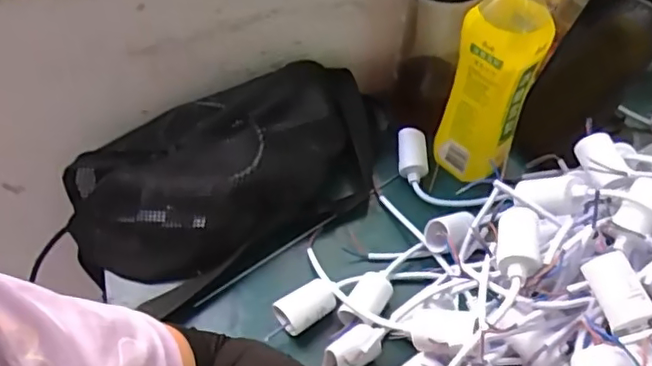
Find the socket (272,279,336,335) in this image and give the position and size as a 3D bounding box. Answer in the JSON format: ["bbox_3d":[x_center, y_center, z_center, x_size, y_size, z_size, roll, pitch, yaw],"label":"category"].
[{"bbox_3d":[-0.016,0.101,0.468,0.048,0.030,0.029,-20,51,-15],"label":"socket"}]

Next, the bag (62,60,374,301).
[{"bbox_3d":[-0.087,-0.012,0.523,0.290,0.073,0.142,-17,51,-13],"label":"bag"}]

